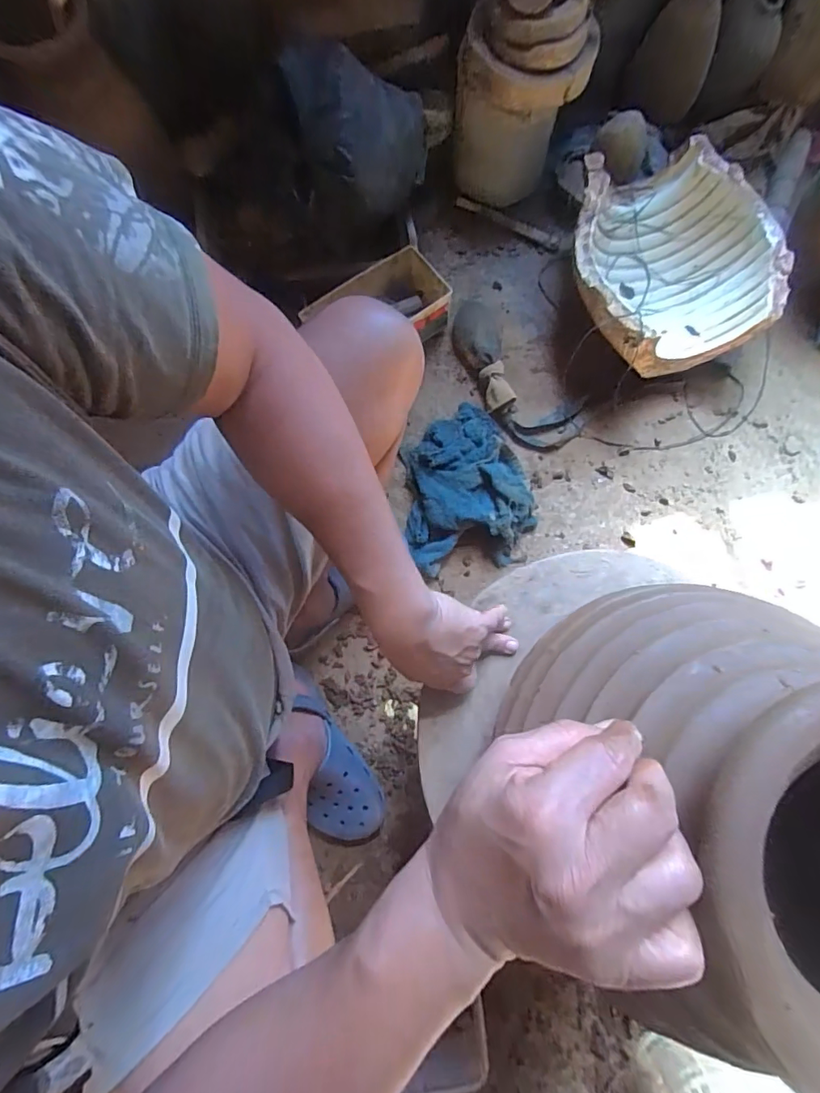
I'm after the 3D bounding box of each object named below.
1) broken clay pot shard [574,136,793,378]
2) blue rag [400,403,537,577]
[{"bbox_3d":[0.422,-0.475,0.833,0.313,0.166,0.331,0,78,0],"label":"broken clay pot shard"},{"bbox_3d":[0.092,-0.108,0.806,0.213,0.056,0.276,-8,79,-2],"label":"blue rag"}]

